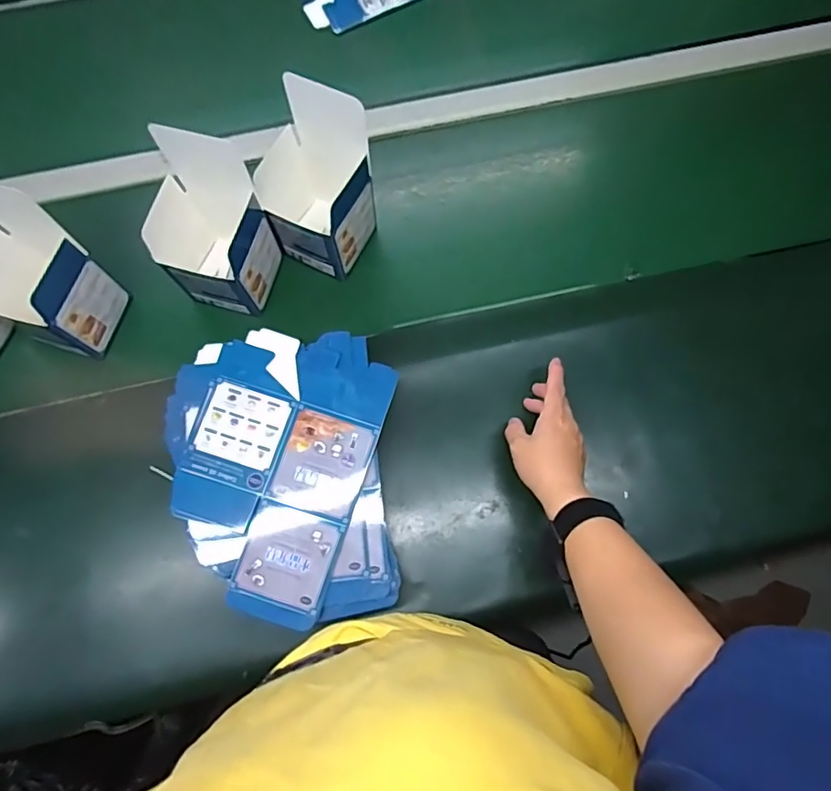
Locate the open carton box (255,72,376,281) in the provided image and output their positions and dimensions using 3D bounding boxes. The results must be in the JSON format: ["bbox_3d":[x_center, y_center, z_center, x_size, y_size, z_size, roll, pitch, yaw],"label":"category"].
[{"bbox_3d":[-0.102,-0.204,0.575,0.092,0.158,0.098,27,79,8],"label":"open carton box"}]

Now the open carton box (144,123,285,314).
[{"bbox_3d":[-0.198,-0.176,0.563,0.089,0.151,0.132,15,77,5],"label":"open carton box"}]

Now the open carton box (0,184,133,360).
[{"bbox_3d":[-0.376,-0.114,0.565,0.099,0.128,0.099,21,78,7],"label":"open carton box"}]

